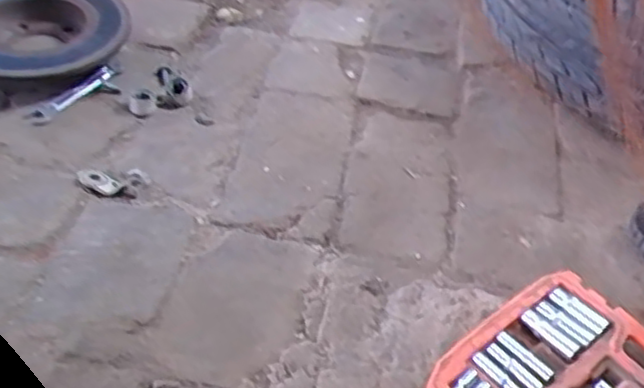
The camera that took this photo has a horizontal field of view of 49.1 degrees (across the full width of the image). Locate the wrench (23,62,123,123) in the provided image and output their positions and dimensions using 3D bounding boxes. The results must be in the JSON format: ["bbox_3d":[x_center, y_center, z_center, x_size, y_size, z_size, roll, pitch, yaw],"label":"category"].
[{"bbox_3d":[-0.264,-0.108,0.751,0.110,0.017,0.021,-37,54,-14],"label":"wrench"}]

